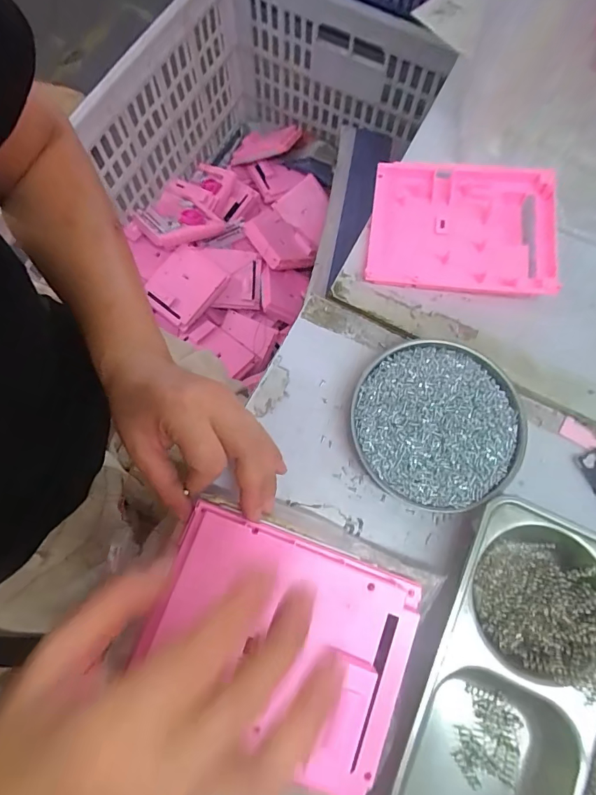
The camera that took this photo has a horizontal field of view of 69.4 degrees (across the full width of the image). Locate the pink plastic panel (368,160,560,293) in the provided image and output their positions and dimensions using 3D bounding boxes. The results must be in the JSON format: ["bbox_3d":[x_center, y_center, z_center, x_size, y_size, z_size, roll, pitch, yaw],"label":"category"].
[{"bbox_3d":[0.145,-0.152,0.382,0.156,0.031,0.122,11,74,1],"label":"pink plastic panel"}]

